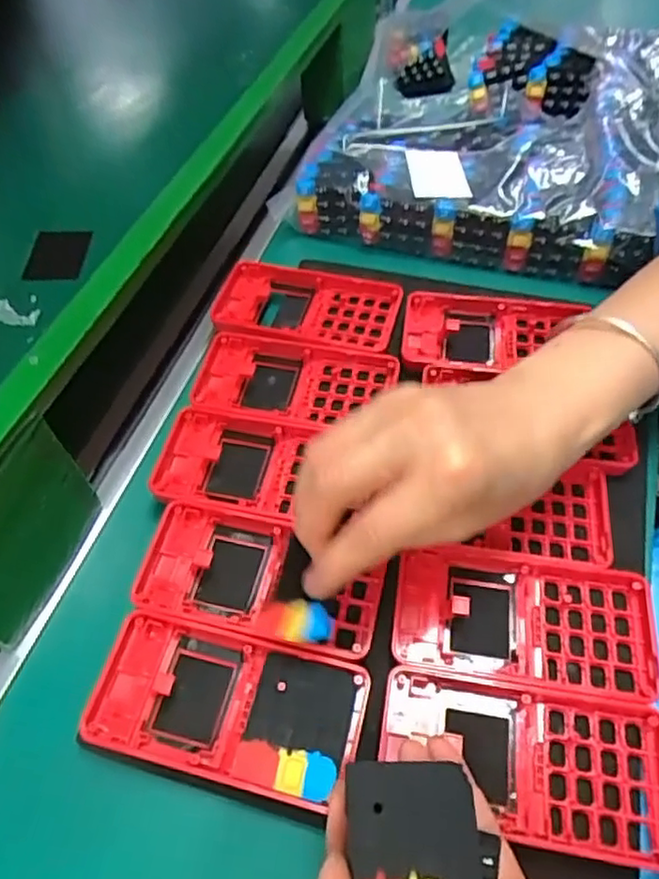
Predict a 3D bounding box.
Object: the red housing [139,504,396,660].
[{"bbox_3d":[-0.036,0.070,0.325,0.124,0.013,0.062,11,57,10],"label":"red housing"}]

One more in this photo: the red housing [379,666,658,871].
[{"bbox_3d":[0.085,0.139,0.274,0.122,0.010,0.061,6,56,7],"label":"red housing"}]

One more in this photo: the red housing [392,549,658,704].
[{"bbox_3d":[0.094,0.089,0.307,0.122,0.008,0.062,7,56,8],"label":"red housing"}]

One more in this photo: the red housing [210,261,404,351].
[{"bbox_3d":[-0.018,-0.090,0.429,0.127,0.012,0.065,9,57,9],"label":"red housing"}]

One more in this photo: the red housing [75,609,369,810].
[{"bbox_3d":[-0.048,0.122,0.291,0.123,0.010,0.061,11,57,10],"label":"red housing"}]

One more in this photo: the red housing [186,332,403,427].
[{"bbox_3d":[-0.023,-0.036,0.395,0.122,0.013,0.064,9,57,9],"label":"red housing"}]

